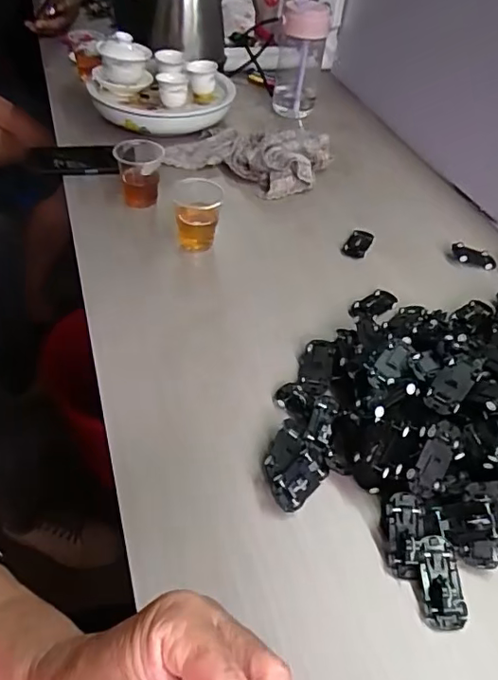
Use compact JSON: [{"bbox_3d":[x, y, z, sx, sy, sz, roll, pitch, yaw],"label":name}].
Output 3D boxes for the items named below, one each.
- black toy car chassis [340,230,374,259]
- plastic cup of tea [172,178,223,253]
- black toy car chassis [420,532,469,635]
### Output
[{"bbox_3d":[0.149,-0.132,0.735,0.033,0.012,0.052,24,48,17],"label":"black toy car chassis"},{"bbox_3d":[-0.067,-0.164,0.696,0.063,0.073,0.065,3,45,-3],"label":"plastic cup of tea"},{"bbox_3d":[0.149,0.186,0.410,0.032,0.011,0.065,3,61,2],"label":"black toy car chassis"}]

